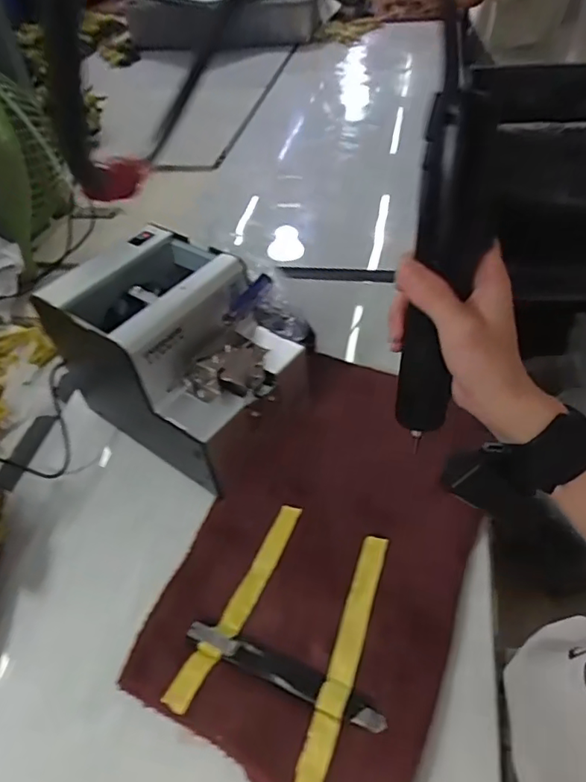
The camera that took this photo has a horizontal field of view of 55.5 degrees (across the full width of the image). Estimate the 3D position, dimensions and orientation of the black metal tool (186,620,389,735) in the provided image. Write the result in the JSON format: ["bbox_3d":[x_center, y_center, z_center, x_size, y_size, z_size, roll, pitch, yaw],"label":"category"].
[{"bbox_3d":[-0.007,0.180,0.356,0.135,0.007,0.016,15,50,20],"label":"black metal tool"}]

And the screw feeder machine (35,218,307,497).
[{"bbox_3d":[-0.097,-0.032,0.483,0.183,0.145,0.130,25,54,27],"label":"screw feeder machine"}]

